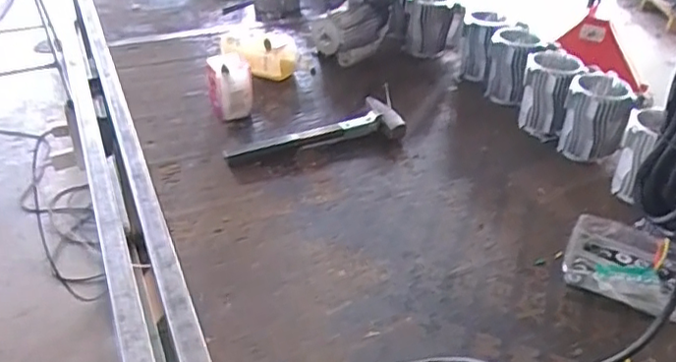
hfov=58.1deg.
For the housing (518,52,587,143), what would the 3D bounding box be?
[{"bbox_3d":[0.398,-0.156,1.152,0.100,0.134,0.105,13,38,18],"label":"housing"}]

